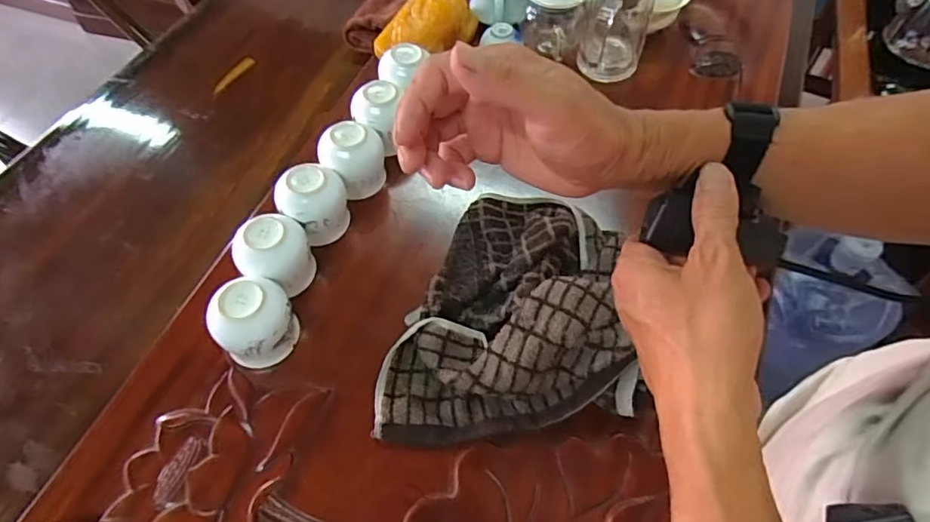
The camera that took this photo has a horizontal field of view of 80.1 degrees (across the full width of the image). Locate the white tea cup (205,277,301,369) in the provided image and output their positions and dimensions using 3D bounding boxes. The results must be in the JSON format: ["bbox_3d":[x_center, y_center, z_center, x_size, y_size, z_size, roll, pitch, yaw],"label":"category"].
[{"bbox_3d":[-0.184,0.054,0.487,0.065,0.070,0.057,-22,59,-12],"label":"white tea cup"}]

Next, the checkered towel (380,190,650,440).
[{"bbox_3d":[0.036,0.033,0.499,0.211,0.063,0.235,0,57,2],"label":"checkered towel"}]

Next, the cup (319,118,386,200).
[{"bbox_3d":[-0.119,-0.112,0.590,0.064,0.069,0.057,-14,57,-8],"label":"cup"}]

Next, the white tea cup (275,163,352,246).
[{"bbox_3d":[-0.152,-0.060,0.557,0.064,0.074,0.059,-1,57,1],"label":"white tea cup"}]

